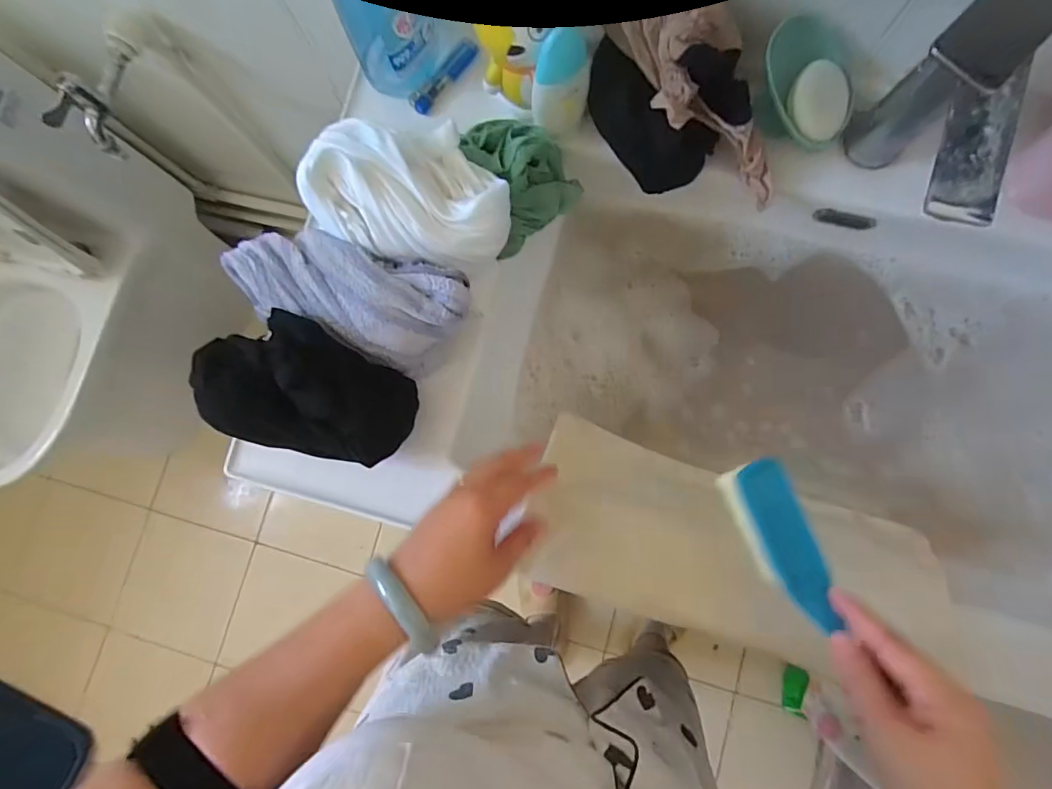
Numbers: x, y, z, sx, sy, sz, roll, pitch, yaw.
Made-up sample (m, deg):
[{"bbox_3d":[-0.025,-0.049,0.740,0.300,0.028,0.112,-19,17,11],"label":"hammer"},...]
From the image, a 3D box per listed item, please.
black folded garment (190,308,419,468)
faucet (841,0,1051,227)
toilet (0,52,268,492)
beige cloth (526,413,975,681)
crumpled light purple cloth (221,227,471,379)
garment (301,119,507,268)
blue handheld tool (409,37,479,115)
[{"bbox_3d":[-0.172,-0.005,0.385,0.164,0.059,0.099,13,84,6],"label":"black folded garment"},{"bbox_3d":[0.279,-0.185,0.360,0.069,0.176,0.133,15,84,6],"label":"faucet"},{"bbox_3d":[-0.913,-0.151,0.896,0.401,0.698,0.587,1,83,4],"label":"toilet"},{"bbox_3d":[0.173,0.135,0.432,0.335,0.031,0.141,16,66,8],"label":"beige cloth"},{"bbox_3d":[-0.141,-0.081,0.397,0.182,0.049,0.082,21,85,7],"label":"crumpled light purple cloth"},{"bbox_3d":[-0.086,-0.159,0.394,0.136,0.095,0.107,15,84,6],"label":"garment"},{"bbox_3d":[-0.079,-0.311,0.487,0.084,0.014,0.018,-44,82,-2],"label":"blue handheld tool"}]

